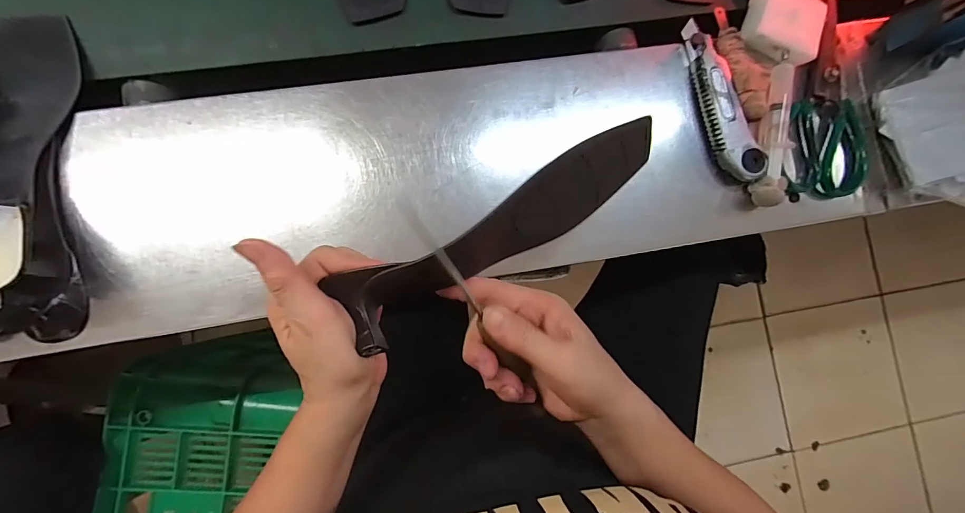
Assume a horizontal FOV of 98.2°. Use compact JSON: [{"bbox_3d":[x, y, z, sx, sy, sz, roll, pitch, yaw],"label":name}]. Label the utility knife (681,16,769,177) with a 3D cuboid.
[{"bbox_3d":[0.226,-0.150,0.405,0.035,0.029,0.162,-17,88,-7],"label":"utility knife"}]

